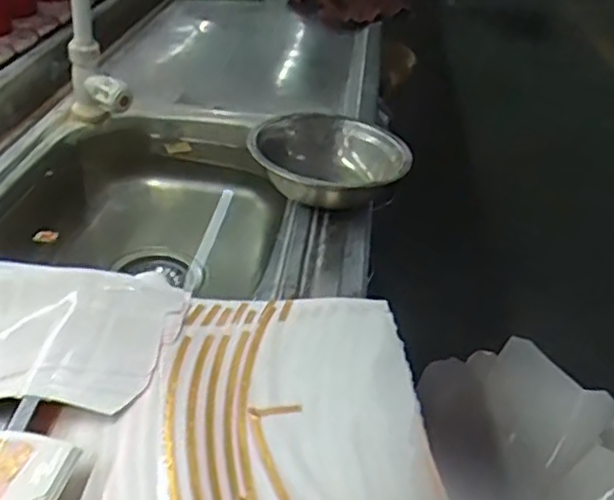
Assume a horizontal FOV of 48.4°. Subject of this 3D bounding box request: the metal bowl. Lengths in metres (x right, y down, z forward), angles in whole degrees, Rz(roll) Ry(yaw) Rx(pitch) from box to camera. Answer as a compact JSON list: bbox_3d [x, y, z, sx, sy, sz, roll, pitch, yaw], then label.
[{"bbox_3d":[0.024,-0.090,0.731,0.167,0.059,0.167,14,34,11],"label":"metal bowl"}]

